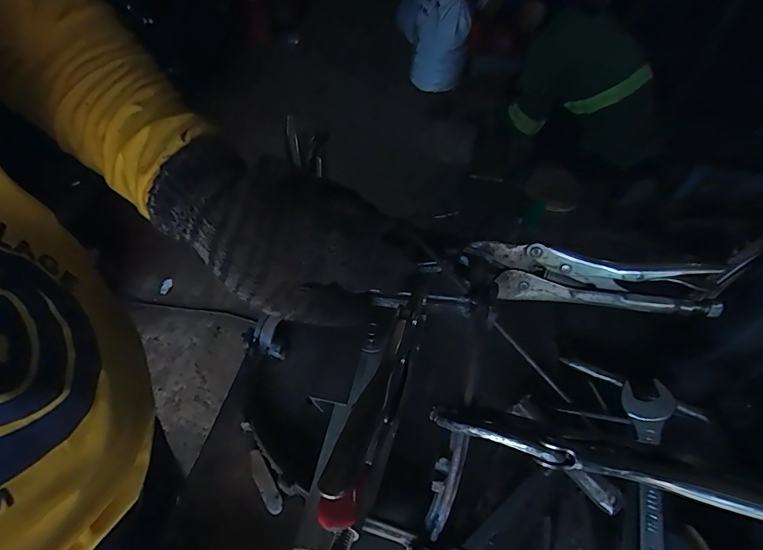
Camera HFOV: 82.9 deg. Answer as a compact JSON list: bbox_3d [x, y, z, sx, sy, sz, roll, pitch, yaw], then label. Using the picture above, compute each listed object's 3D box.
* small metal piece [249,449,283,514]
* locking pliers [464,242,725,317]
[{"bbox_3d":[-0.087,0.152,0.318,0.011,0.004,0.048,-28,57,-19],"label":"small metal piece"},{"bbox_3d":[0.148,0.003,0.306,0.167,0.042,0.017,9,53,8],"label":"locking pliers"}]

